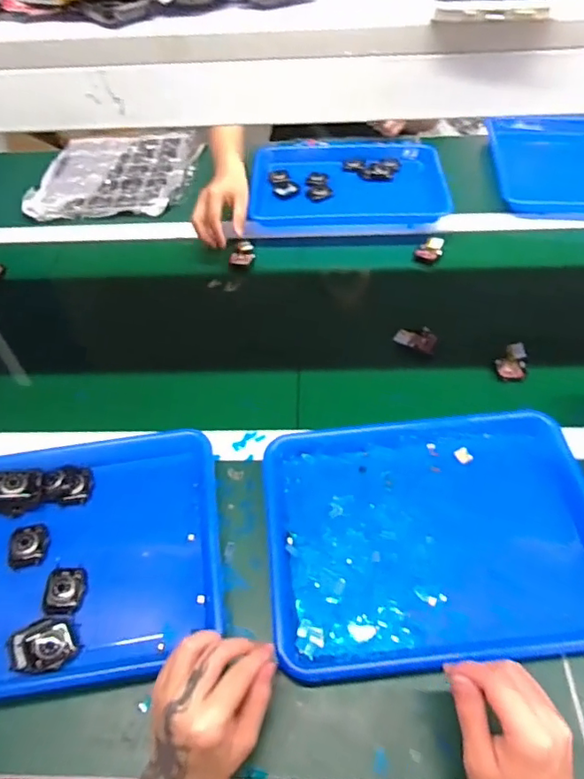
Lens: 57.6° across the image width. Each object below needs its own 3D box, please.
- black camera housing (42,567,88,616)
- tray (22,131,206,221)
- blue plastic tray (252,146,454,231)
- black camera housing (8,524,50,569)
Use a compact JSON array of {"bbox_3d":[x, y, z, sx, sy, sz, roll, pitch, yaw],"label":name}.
[{"bbox_3d":[-0.226,0.201,0.527,0.038,0.013,0.043,-7,52,0],"label":"black camera housing"},{"bbox_3d":[-0.333,-0.426,1.031,0.285,0.032,0.294,-1,52,4],"label":"tray"},{"bbox_3d":[0.099,-0.366,0.953,0.338,0.040,0.236,3,52,7],"label":"blue plastic tray"},{"bbox_3d":[-0.279,0.165,0.562,0.038,0.013,0.043,-13,52,-5],"label":"black camera housing"}]

